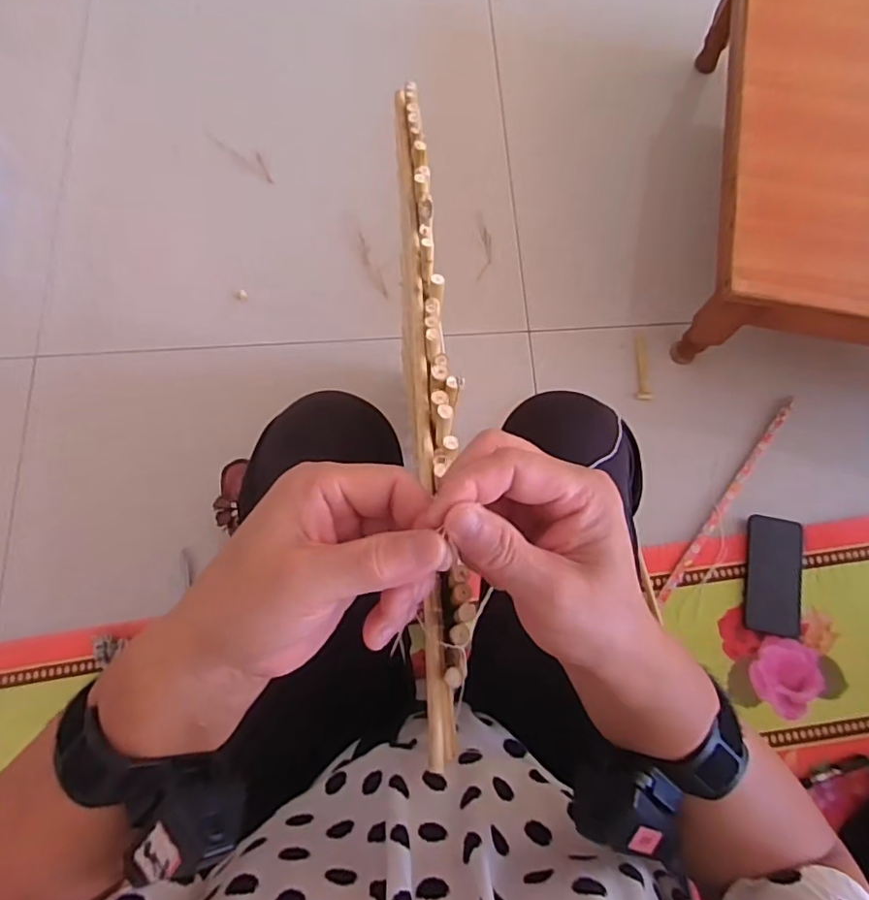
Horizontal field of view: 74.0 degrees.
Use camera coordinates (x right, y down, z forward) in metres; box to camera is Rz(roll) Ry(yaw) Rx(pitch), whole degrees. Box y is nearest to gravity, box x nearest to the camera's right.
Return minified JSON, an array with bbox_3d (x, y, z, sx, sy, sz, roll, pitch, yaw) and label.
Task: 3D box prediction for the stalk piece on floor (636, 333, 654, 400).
[{"bbox_3d":[0.337,-0.134,0.924,0.023,0.013,0.109,2,73,0],"label":"stalk piece on floor"}]

